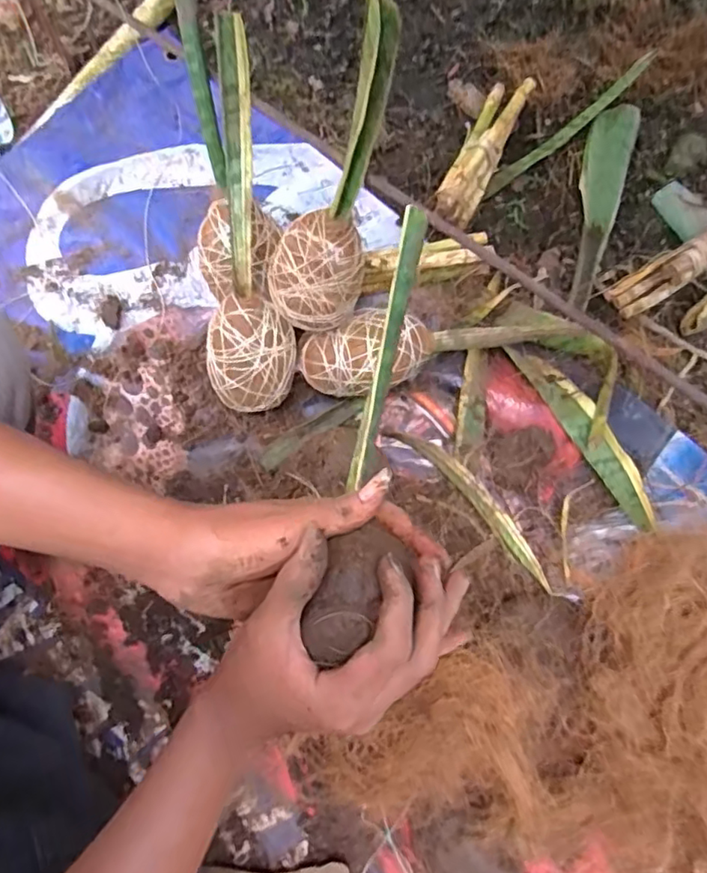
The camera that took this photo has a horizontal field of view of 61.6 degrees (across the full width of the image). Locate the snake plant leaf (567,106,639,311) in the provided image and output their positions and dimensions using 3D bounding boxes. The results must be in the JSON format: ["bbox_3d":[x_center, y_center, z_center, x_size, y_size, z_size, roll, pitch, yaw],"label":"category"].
[{"bbox_3d":[0.214,-0.203,0.517,0.039,0.017,0.203,16,80,3],"label":"snake plant leaf"}]

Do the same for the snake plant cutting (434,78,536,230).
[{"bbox_3d":[0.111,-0.249,0.523,0.036,0.034,0.146,25,81,4],"label":"snake plant cutting"}]

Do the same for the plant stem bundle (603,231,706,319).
[{"bbox_3d":[0.281,-0.147,0.496,0.142,0.023,0.031,-31,81,-5],"label":"plant stem bundle"}]

